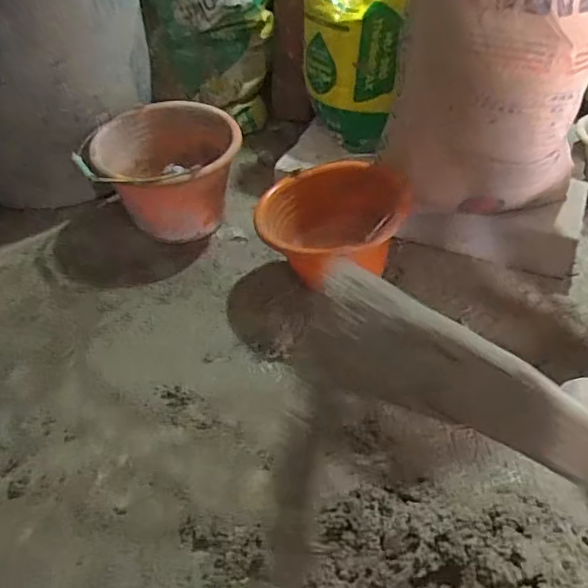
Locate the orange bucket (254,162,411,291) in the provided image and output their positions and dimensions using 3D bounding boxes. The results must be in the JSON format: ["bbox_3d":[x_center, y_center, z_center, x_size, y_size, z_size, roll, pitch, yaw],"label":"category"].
[{"bbox_3d":[0.080,-0.096,1.079,0.270,0.192,0.270,0,43,0],"label":"orange bucket"}]

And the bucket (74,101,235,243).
[{"bbox_3d":[-0.261,-0.231,1.209,0.285,0.215,0.285,0,43,0],"label":"bucket"}]

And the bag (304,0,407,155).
[{"bbox_3d":[0.130,-0.552,1.173,0.227,0.521,0.123,7,22,8],"label":"bag"}]

